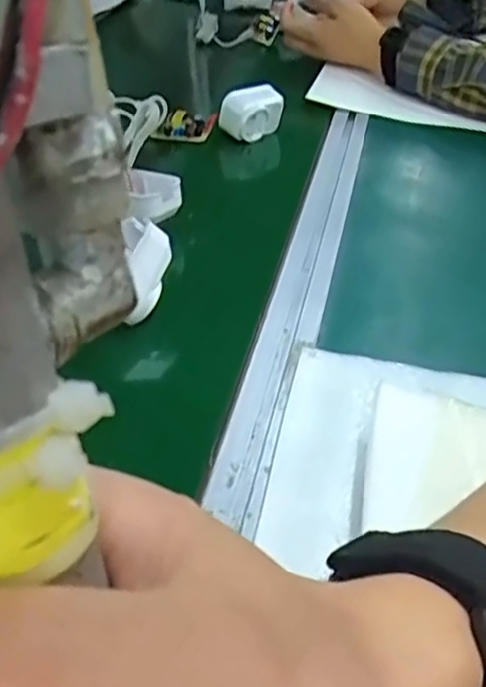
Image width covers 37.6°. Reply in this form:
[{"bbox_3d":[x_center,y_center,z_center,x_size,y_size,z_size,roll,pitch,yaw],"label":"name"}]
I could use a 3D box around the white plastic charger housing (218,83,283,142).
[{"bbox_3d":[0.010,-0.248,0.763,0.064,0.048,0.033,-32,42,-32],"label":"white plastic charger housing"}]

